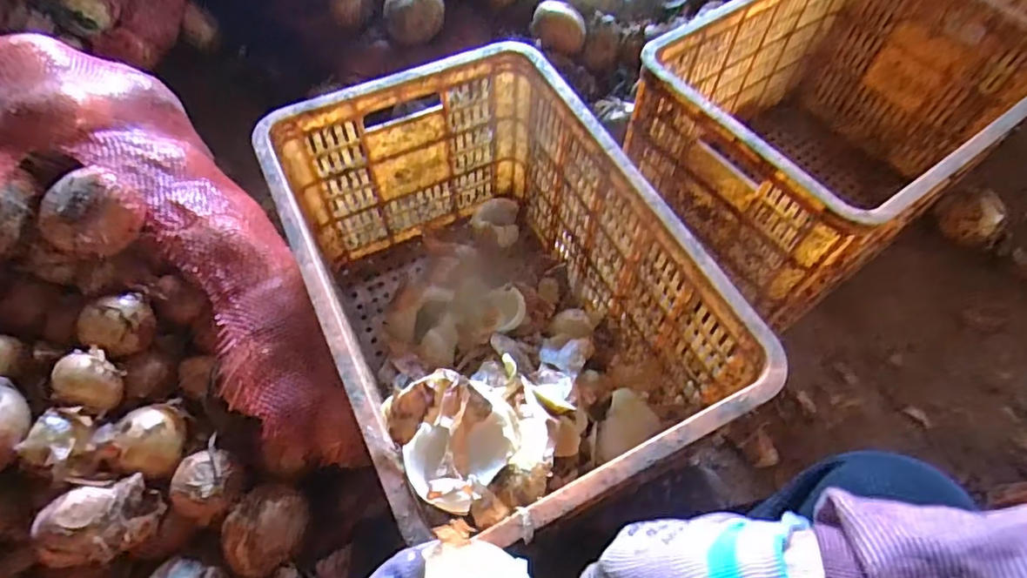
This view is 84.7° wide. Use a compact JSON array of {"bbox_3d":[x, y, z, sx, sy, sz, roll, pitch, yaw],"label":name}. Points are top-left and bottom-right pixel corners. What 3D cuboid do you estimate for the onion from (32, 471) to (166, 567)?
[{"bbox_3d":[-0.419,0.238,0.572,0.095,0.062,0.068,-23,61,-16],"label":"onion"}]

